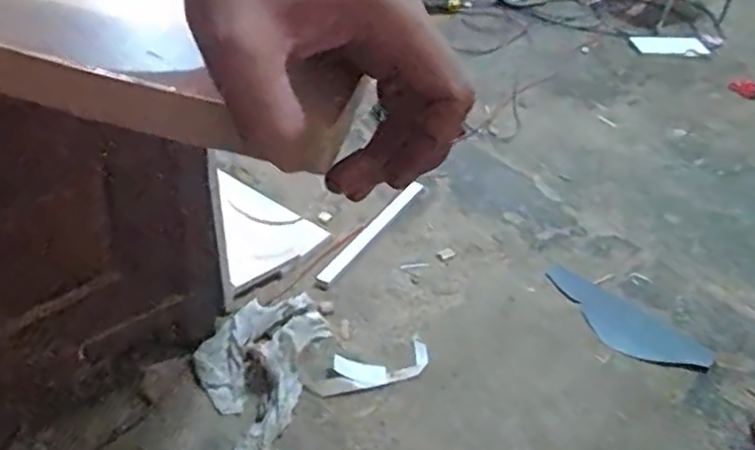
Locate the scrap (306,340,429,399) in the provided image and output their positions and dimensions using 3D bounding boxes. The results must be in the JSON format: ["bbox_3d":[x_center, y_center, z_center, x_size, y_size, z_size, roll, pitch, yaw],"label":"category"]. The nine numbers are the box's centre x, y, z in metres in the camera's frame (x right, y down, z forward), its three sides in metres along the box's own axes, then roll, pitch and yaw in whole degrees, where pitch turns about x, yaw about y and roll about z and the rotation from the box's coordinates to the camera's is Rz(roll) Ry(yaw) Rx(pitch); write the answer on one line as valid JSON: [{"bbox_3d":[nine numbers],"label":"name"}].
[{"bbox_3d":[-0.013,0.260,1.207,0.232,0.015,0.074,-8,41,-19],"label":"scrap"}]

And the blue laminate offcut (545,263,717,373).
[{"bbox_3d":[0.488,0.197,1.352,0.350,0.008,0.144,31,44,27],"label":"blue laminate offcut"}]

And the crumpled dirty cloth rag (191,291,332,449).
[{"bbox_3d":[-0.214,0.278,1.133,0.206,0.052,0.424,9,38,1],"label":"crumpled dirty cloth rag"}]

